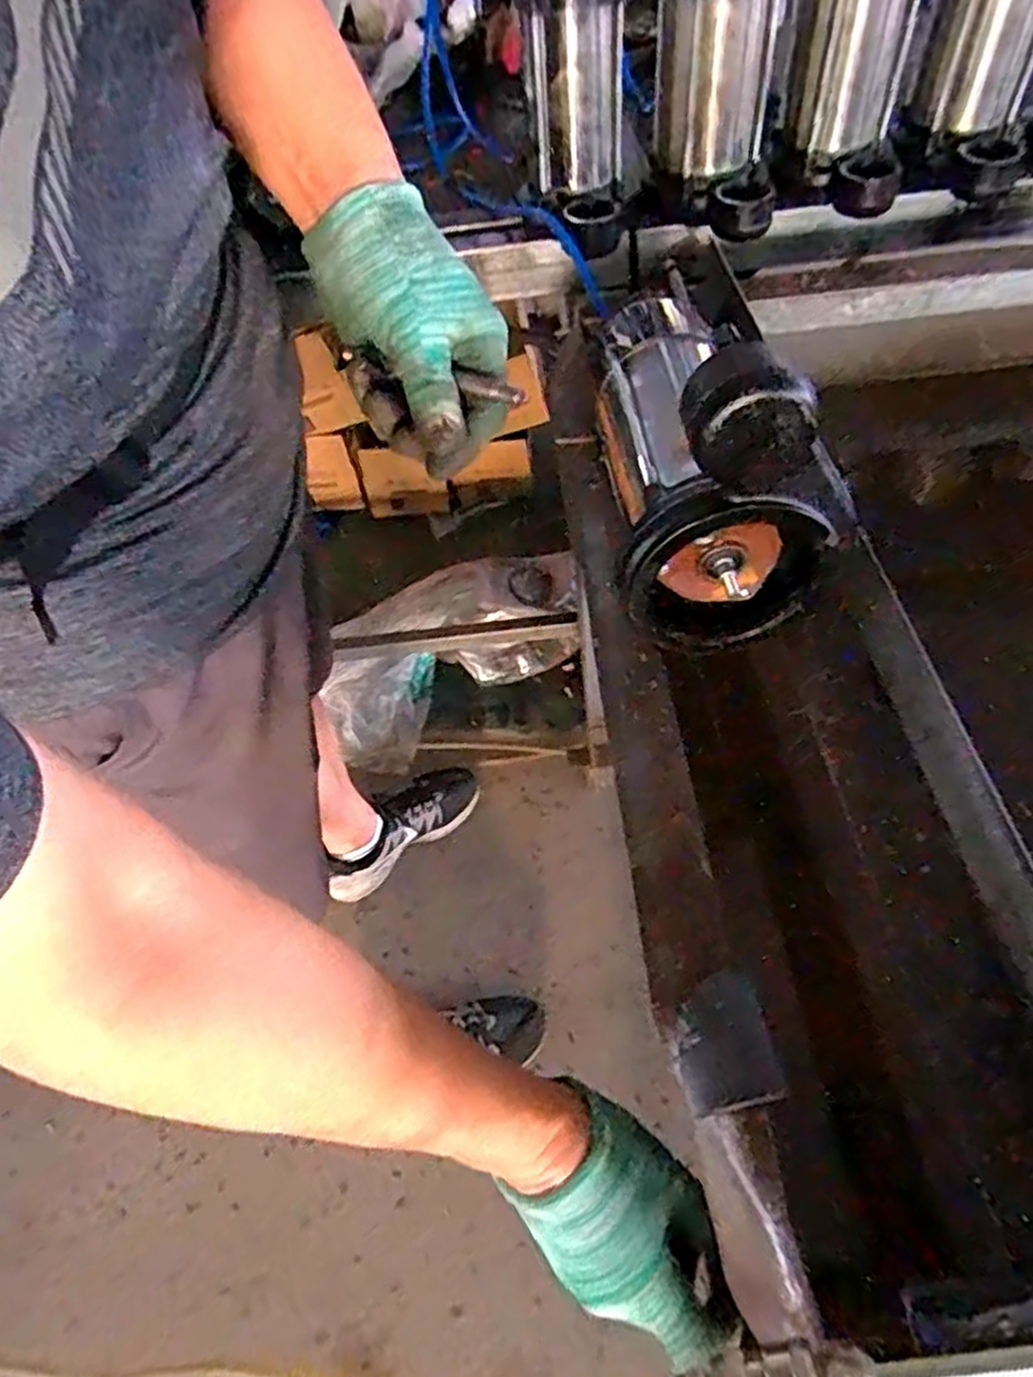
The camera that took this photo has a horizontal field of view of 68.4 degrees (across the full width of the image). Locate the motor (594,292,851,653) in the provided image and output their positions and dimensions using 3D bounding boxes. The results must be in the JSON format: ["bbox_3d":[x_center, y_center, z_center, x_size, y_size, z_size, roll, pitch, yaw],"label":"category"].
[{"bbox_3d":[0.106,-0.150,0.436,0.102,0.155,0.198,-6,53,3],"label":"motor"}]

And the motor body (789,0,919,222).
[{"bbox_3d":[0.302,-0.571,0.676,0.112,0.222,0.115,2,54,9],"label":"motor body"}]

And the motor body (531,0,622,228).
[{"bbox_3d":[0.050,-0.529,0.656,0.084,0.195,0.091,-2,54,6],"label":"motor body"}]

